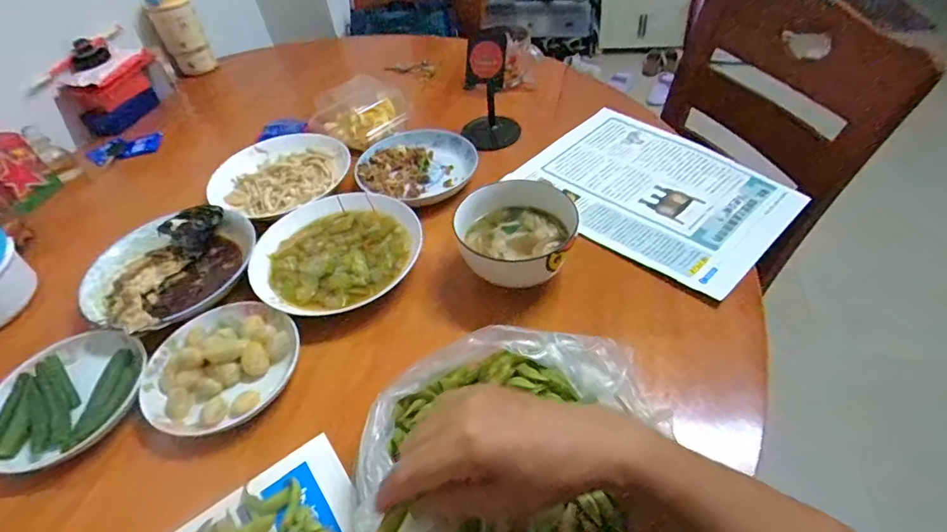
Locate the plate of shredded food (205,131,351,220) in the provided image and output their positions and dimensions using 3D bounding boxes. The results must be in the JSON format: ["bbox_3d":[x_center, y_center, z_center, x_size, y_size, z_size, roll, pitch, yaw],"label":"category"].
[{"bbox_3d":[-0.290,-0.140,0.732,0.198,0.031,0.182,-4,45,4],"label":"plate of shredded food"}]

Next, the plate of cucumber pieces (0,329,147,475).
[{"bbox_3d":[-0.417,0.131,0.504,0.143,0.039,0.148,-4,45,4],"label":"plate of cucumber pieces"}]

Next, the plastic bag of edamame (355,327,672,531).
[{"bbox_3d":[0.025,0.159,0.384,0.228,0.079,0.224,5,47,12],"label":"plastic bag of edamame"}]

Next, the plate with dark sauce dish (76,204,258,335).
[{"bbox_3d":[-0.374,-0.001,0.606,0.195,0.057,0.191,-4,45,4],"label":"plate with dark sauce dish"}]

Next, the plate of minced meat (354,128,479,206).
[{"bbox_3d":[-0.090,-0.153,0.722,0.162,0.031,0.181,-30,49,-21],"label":"plate of minced meat"}]

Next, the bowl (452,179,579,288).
[{"bbox_3d":[0.048,-0.031,0.561,0.146,0.073,0.126,28,55,30],"label":"bowl"}]

